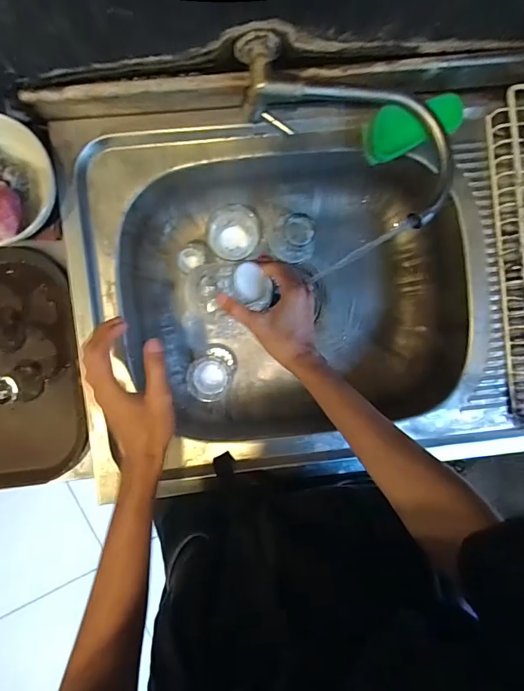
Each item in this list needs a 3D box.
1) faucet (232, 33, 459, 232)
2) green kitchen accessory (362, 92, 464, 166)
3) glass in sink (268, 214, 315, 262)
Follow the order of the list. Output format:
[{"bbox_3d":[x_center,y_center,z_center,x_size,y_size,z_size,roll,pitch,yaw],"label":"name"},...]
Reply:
[{"bbox_3d":[0.108,-0.256,0.455,0.276,0.074,0.120,33,91,-4],"label":"faucet"},{"bbox_3d":[0.187,-0.269,0.508,0.121,0.031,0.051,-18,93,-2],"label":"green kitchen accessory"},{"bbox_3d":[0.047,-0.160,0.626,0.062,0.077,0.064,0,93,-2],"label":"glass in sink"}]

